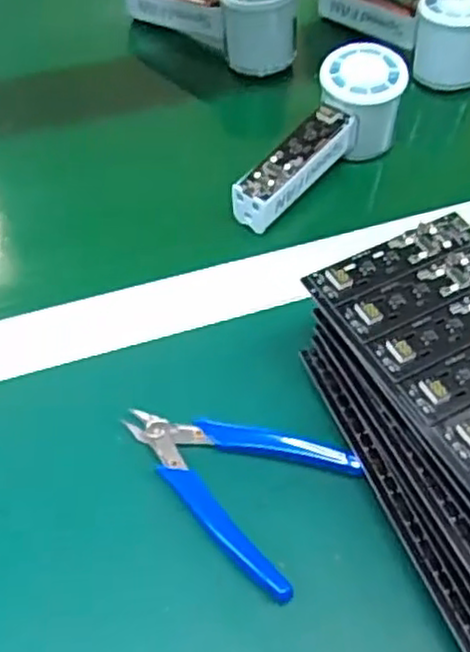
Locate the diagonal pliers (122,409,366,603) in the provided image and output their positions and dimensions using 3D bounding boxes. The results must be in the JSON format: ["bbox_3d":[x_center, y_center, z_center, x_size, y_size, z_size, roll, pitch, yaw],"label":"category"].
[{"bbox_3d":[0.007,0.067,0.366,0.077,0.010,0.116,-36,61,-25],"label":"diagonal pliers"}]

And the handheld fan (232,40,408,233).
[{"bbox_3d":[0.061,-0.125,0.494,0.055,0.058,0.148,27,57,18],"label":"handheld fan"}]

